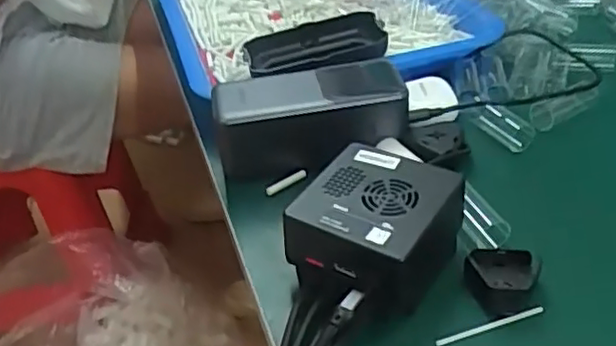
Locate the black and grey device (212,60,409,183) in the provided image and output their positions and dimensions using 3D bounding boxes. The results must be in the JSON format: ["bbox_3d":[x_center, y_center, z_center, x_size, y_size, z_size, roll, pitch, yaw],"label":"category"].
[{"bbox_3d":[0.001,-0.038,0.449,0.127,0.055,0.064,-11,38,-7],"label":"black and grey device"}]

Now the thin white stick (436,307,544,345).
[{"bbox_3d":[0.093,0.078,0.330,0.059,0.005,0.004,-13,38,-10],"label":"thin white stick"}]

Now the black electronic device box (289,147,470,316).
[{"bbox_3d":[0.037,0.033,0.355,0.077,0.052,0.087,15,42,25],"label":"black electronic device box"}]

